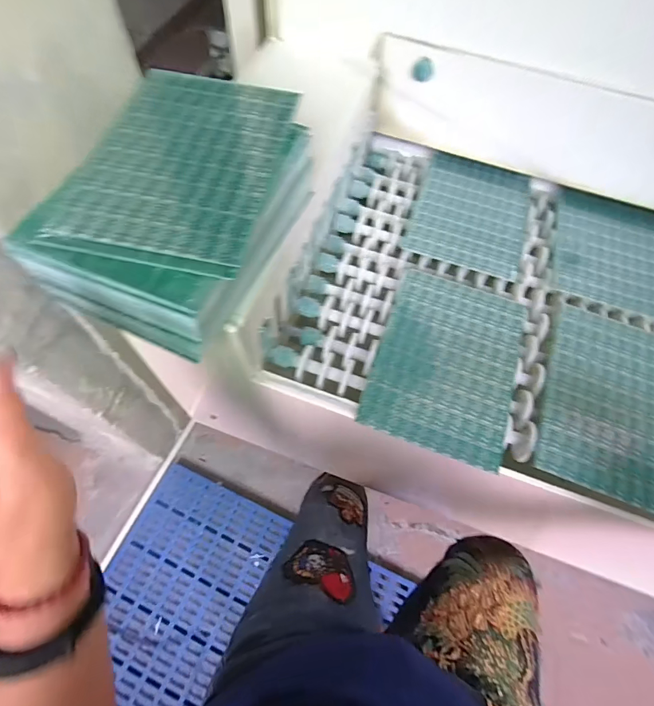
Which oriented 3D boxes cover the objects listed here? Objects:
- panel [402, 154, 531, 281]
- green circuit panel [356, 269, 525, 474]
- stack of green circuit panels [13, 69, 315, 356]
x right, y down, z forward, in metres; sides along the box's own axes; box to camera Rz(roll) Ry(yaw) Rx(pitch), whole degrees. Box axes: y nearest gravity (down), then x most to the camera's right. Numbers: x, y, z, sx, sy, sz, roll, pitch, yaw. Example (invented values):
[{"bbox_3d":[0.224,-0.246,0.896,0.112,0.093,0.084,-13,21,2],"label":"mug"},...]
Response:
[{"bbox_3d":[0.191,-0.189,0.526,0.143,0.007,0.194,18,62,7],"label":"panel"},{"bbox_3d":[0.128,0.005,0.419,0.141,0.007,0.197,19,63,7],"label":"green circuit panel"},{"bbox_3d":[-0.111,-0.128,0.333,0.147,0.060,0.233,18,63,6],"label":"stack of green circuit panels"}]

